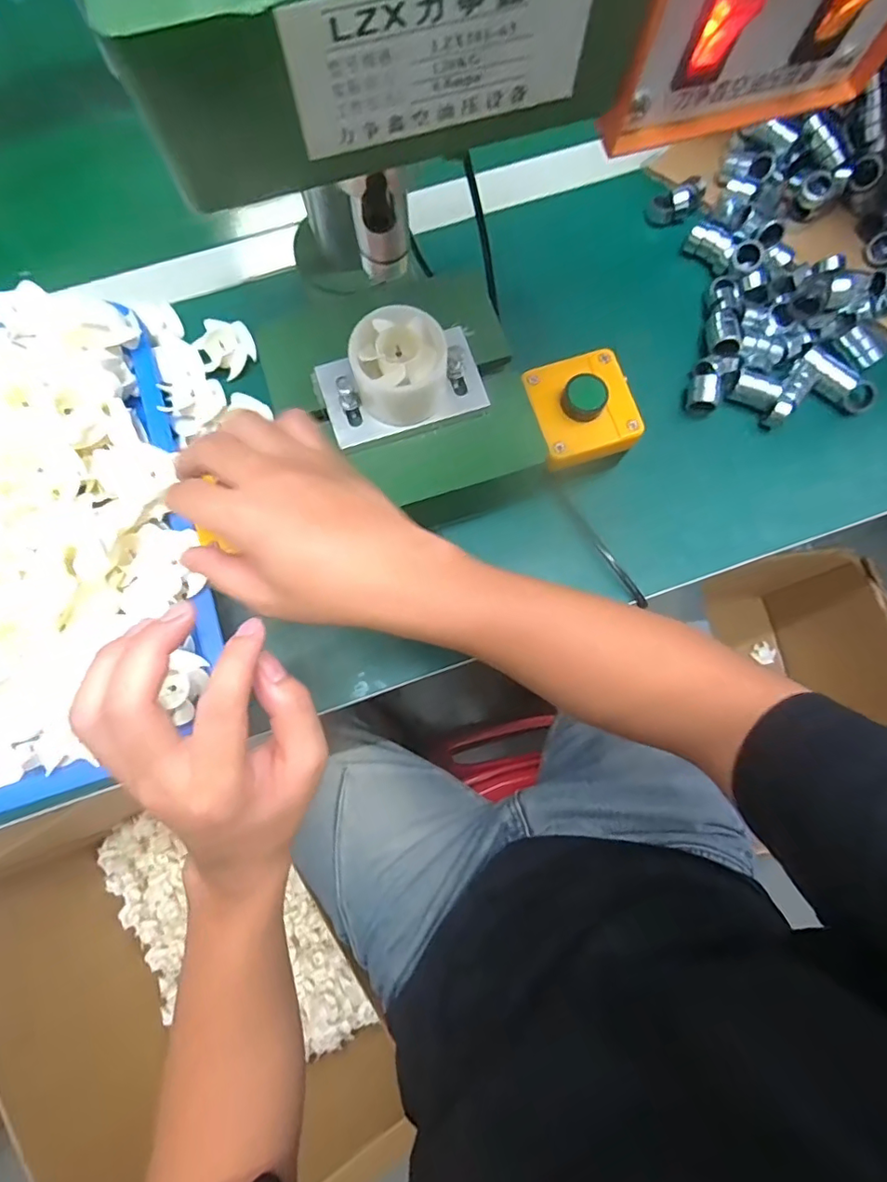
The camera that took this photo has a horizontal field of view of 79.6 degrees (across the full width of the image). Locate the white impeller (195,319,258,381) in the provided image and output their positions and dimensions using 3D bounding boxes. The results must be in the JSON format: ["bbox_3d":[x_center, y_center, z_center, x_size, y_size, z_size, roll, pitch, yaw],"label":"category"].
[{"bbox_3d":[-0.167,-0.188,0.409,0.040,0.015,0.041,0,77,0],"label":"white impeller"}]

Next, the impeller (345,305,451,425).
[{"bbox_3d":[-0.026,-0.134,0.318,0.054,0.041,0.048,-22,78,-5],"label":"impeller"}]

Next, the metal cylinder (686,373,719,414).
[{"bbox_3d":[0.199,-0.150,0.405,0.021,0.025,0.024,15,77,3],"label":"metal cylinder"}]

